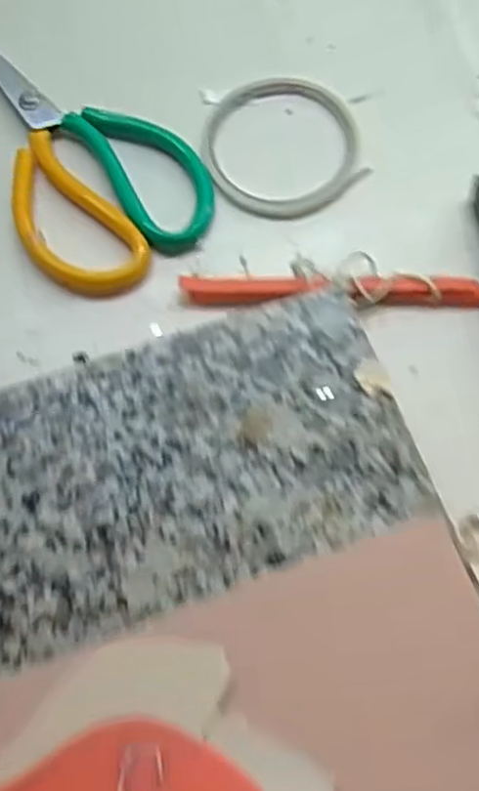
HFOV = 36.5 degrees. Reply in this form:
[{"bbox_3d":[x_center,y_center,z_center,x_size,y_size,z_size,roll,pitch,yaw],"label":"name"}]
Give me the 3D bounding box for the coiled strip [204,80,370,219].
[{"bbox_3d":[0.023,-0.141,0.406,0.088,0.004,0.090,-20,73,-9],"label":"coiled strip"}]

